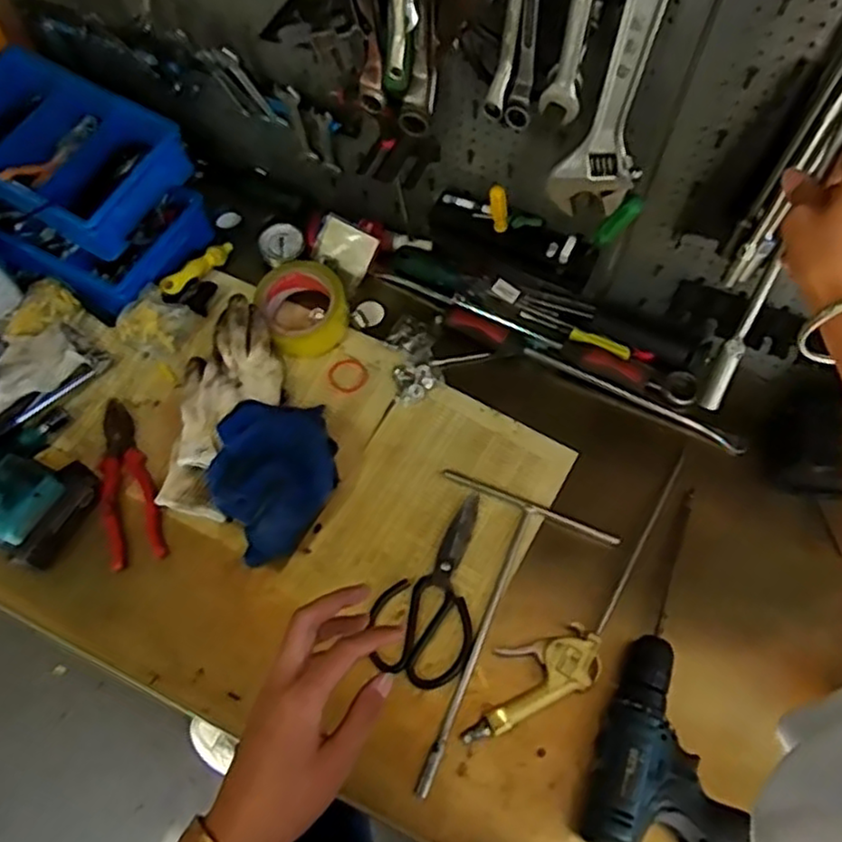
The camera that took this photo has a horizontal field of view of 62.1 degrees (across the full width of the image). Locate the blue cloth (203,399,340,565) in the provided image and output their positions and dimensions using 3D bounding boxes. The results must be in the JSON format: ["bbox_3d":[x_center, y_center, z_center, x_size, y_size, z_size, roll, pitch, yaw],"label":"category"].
[{"bbox_3d":[-0.154,0.048,0.742,0.132,0.081,0.160,-23,67,-11],"label":"blue cloth"}]

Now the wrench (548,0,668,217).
[{"bbox_3d":[0.152,-0.263,0.524,0.064,0.277,0.019,10,65,4],"label":"wrench"}]

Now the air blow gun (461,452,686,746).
[{"bbox_3d":[0.179,0.186,0.700,0.360,0.020,0.084,-40,71,-17],"label":"air blow gun"}]

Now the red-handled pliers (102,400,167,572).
[{"bbox_3d":[-0.327,0.063,0.766,0.056,0.014,0.192,-17,66,-8],"label":"red-handled pliers"}]

